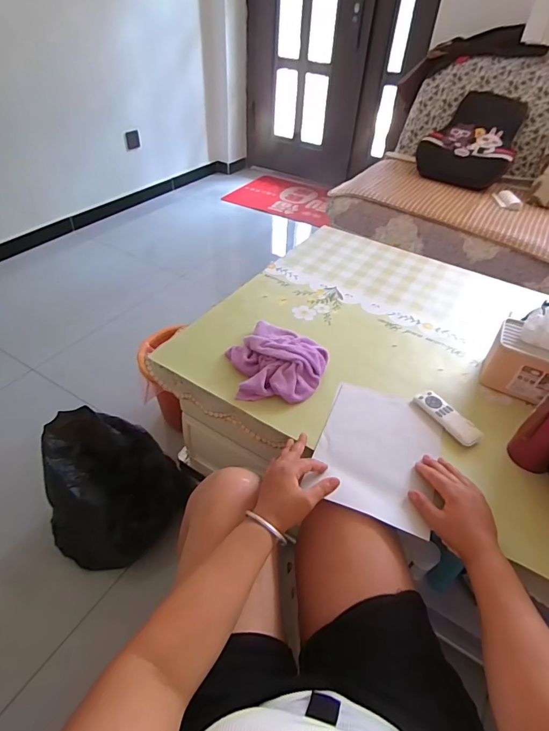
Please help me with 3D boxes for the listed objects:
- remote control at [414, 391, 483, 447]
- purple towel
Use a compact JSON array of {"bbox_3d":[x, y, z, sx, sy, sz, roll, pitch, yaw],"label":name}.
[{"bbox_3d":[0.303,0.088,0.704,0.049,0.014,0.122,-19,48,-22],"label":"remote control"},{"bbox_3d":[-0.001,-0.006,0.759,0.175,0.052,0.169,23,47,20],"label":"purple towel"}]

